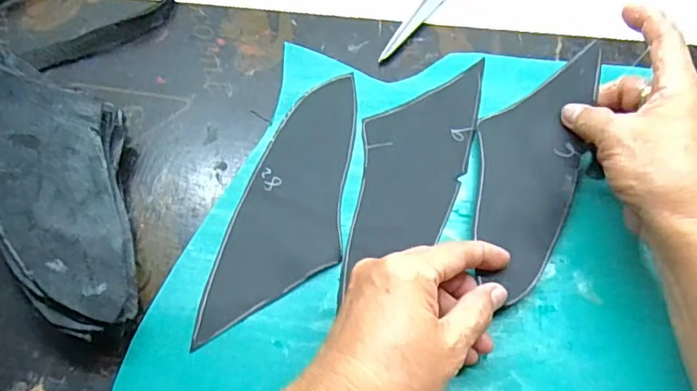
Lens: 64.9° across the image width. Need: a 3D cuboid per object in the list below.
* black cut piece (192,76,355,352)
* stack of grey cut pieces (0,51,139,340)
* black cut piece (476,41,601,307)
[{"bbox_3d":[-0.034,0.003,0.354,0.066,0.004,0.189,16,65,2],"label":"black cut piece"},{"bbox_3d":[-0.180,-0.007,0.334,0.083,0.038,0.195,-16,66,-10],"label":"stack of grey cut pieces"},{"bbox_3d":[0.118,-0.021,0.356,0.064,0.019,0.167,18,73,6],"label":"black cut piece"}]

